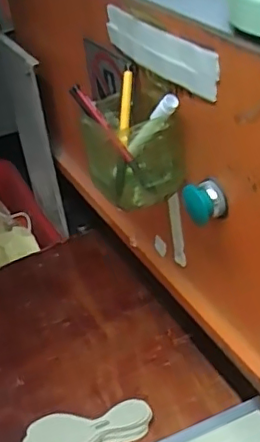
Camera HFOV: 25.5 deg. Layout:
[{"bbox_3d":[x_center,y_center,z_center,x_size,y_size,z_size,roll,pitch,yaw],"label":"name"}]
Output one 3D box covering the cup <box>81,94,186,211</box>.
[{"bbox_3d":[0.002,-0.065,0.557,0.092,0.089,0.083,-6,30,-1],"label":"cup"}]

